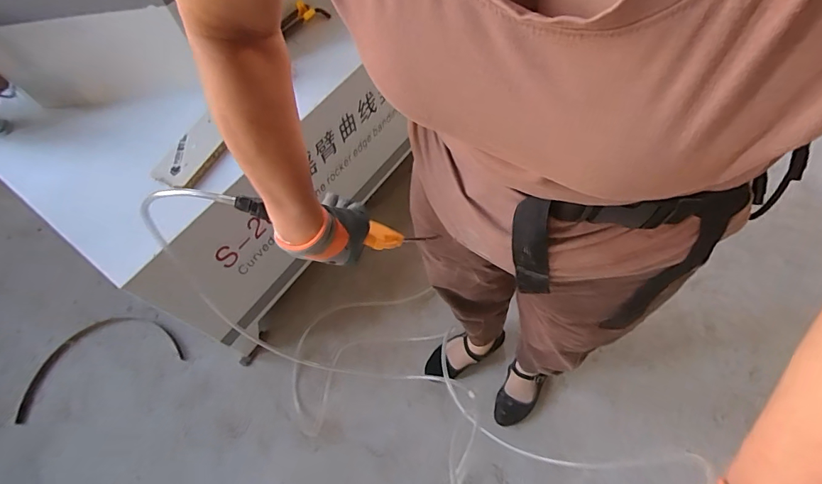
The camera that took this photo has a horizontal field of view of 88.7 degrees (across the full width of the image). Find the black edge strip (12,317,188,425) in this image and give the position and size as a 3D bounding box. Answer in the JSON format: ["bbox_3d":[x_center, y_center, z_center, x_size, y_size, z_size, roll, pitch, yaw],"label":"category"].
[{"bbox_3d":[-0.963,0.345,1.268,0.496,0.027,0.217,-24,65,-8],"label":"black edge strip"}]

